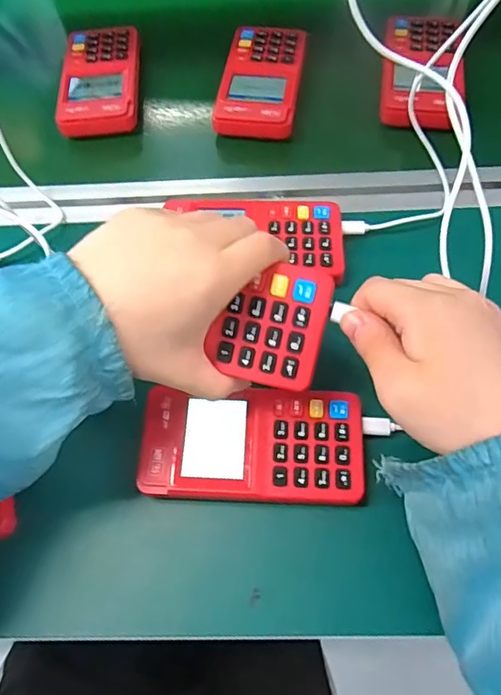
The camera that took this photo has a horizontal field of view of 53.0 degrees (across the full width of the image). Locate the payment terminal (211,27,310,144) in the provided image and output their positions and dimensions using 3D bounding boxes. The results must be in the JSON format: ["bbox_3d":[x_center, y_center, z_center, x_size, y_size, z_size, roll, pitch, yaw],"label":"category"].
[{"bbox_3d":[0.011,-0.248,0.456,0.068,0.018,0.132,7,66,6],"label":"payment terminal"}]

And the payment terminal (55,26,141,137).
[{"bbox_3d":[-0.140,-0.255,0.470,0.072,0.015,0.133,-4,65,1],"label":"payment terminal"}]

